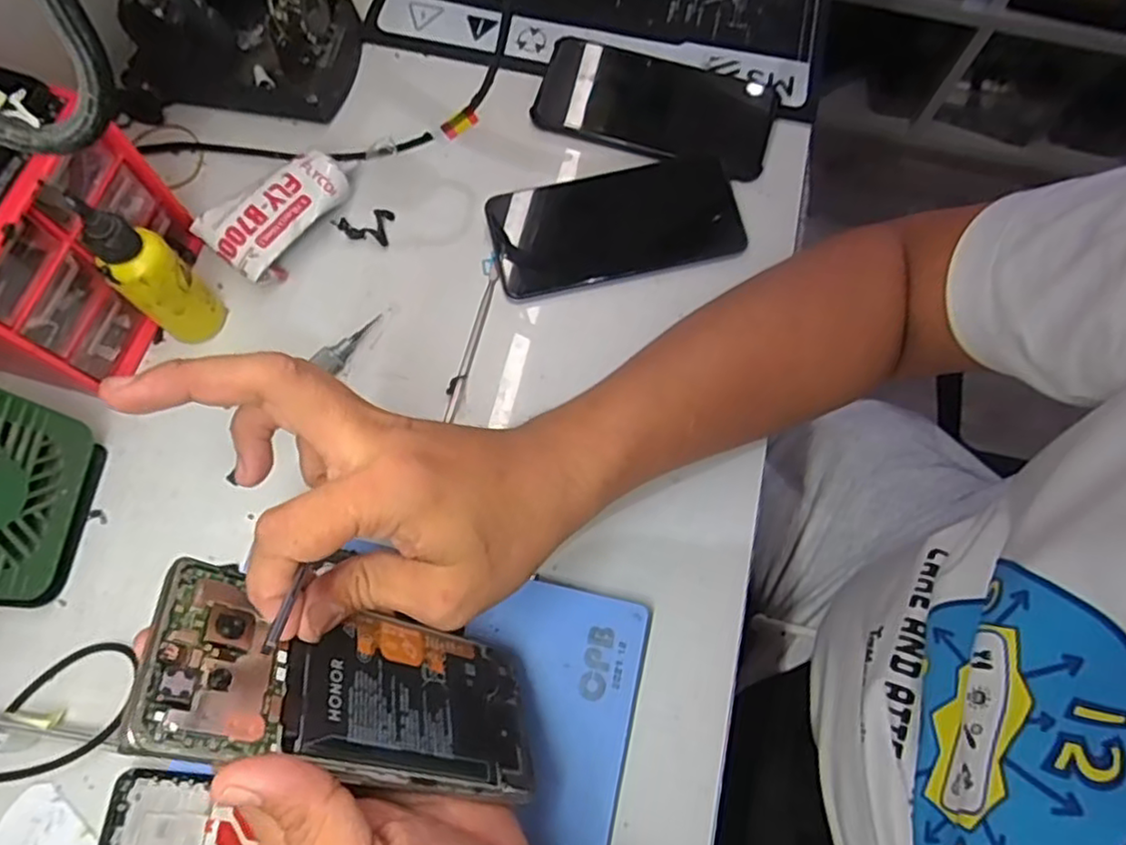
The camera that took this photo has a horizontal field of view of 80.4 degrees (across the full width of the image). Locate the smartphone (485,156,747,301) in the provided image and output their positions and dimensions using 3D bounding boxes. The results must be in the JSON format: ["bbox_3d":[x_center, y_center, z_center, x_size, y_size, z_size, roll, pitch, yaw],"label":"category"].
[{"bbox_3d":[0.037,-0.129,0.438,0.164,0.010,0.074,-12,78,-7],"label":"smartphone"}]

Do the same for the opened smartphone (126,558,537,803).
[{"bbox_3d":[-0.079,0.105,0.266,0.004,0.159,0.071,-47,35,22],"label":"opened smartphone"}]

